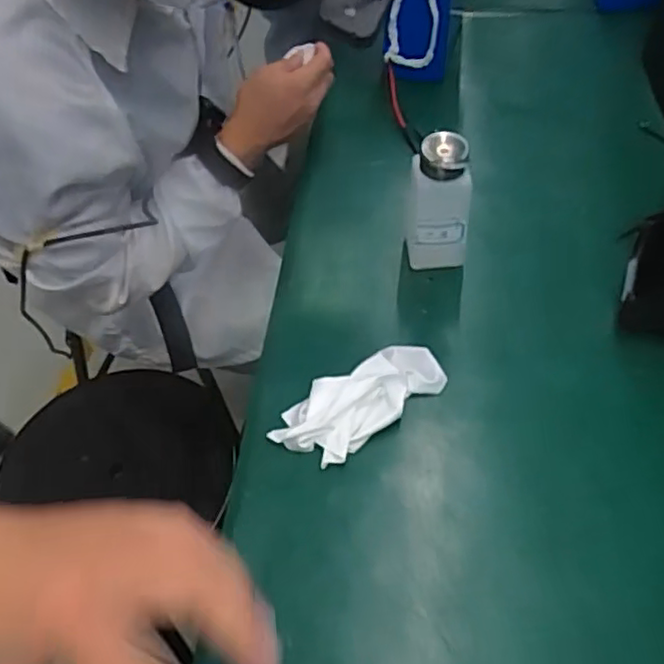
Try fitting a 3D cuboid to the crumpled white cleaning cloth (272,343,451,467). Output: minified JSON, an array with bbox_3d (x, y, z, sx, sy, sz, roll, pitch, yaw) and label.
[{"bbox_3d":[0.024,0.052,0.546,0.149,0.028,0.066,-33,59,-18],"label":"crumpled white cleaning cloth"}]

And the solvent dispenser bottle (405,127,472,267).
[{"bbox_3d":[0.094,-0.113,0.597,0.060,0.128,0.042,5,55,7],"label":"solvent dispenser bottle"}]

